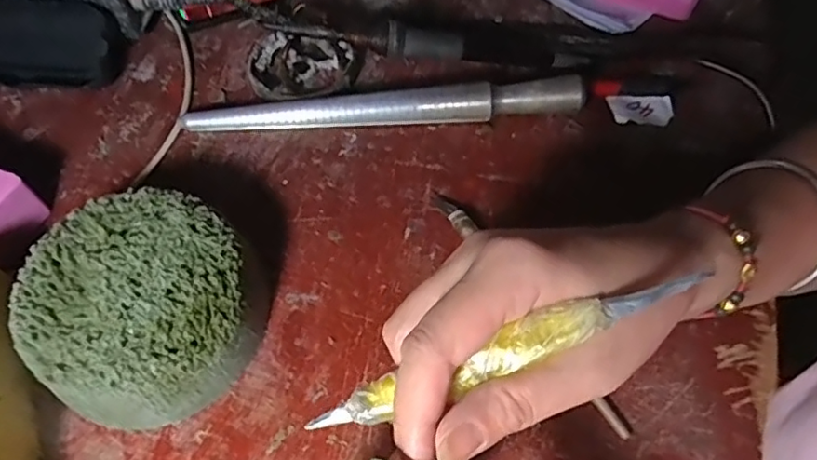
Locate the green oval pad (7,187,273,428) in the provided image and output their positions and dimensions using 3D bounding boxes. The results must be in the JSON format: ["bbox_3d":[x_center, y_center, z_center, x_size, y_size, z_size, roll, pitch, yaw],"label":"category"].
[{"bbox_3d":[-0.124,0.034,0.280,0.104,0.044,0.104,29,64,14],"label":"green oval pad"}]

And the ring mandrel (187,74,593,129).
[{"bbox_3d":[-0.013,-0.073,0.355,0.237,0.025,0.016,-5,61,-4],"label":"ring mandrel"}]

